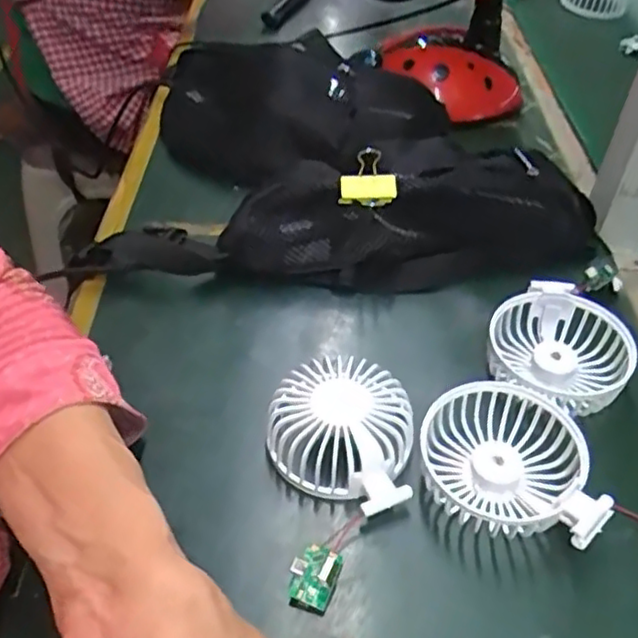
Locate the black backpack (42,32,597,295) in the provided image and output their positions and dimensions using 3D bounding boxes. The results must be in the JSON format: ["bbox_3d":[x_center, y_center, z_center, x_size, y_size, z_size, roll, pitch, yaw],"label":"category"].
[{"bbox_3d":[0.020,-0.143,0.581,0.376,0.082,0.284,4,45,4],"label":"black backpack"}]

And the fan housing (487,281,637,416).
[{"bbox_3d":[0.157,0.024,0.445,0.097,0.035,0.091,-32,53,-29],"label":"fan housing"}]

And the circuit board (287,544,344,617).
[{"bbox_3d":[-0.002,0.134,0.344,0.024,0.016,0.032,13,46,13],"label":"circuit board"}]

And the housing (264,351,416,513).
[{"bbox_3d":[0.018,0.065,0.396,0.087,0.038,0.080,0,45,0],"label":"housing"}]

